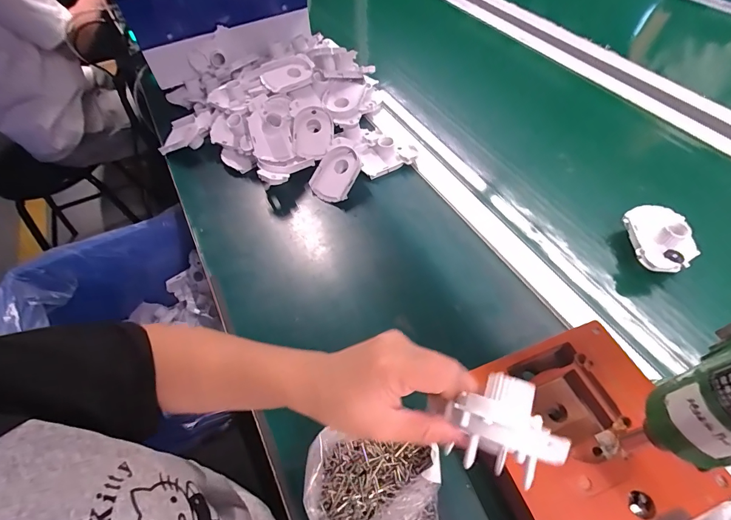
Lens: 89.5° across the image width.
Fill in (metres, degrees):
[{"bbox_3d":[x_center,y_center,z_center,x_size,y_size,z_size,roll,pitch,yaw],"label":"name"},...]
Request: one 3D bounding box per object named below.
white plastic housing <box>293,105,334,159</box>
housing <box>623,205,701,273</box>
[{"bbox_3d":[-0.083,-0.204,0.601,0.061,0.028,0.087,4,84,3],"label":"white plastic housing"},{"bbox_3d":[0.362,-0.029,0.449,0.057,0.033,0.094,4,55,5],"label":"housing"}]

